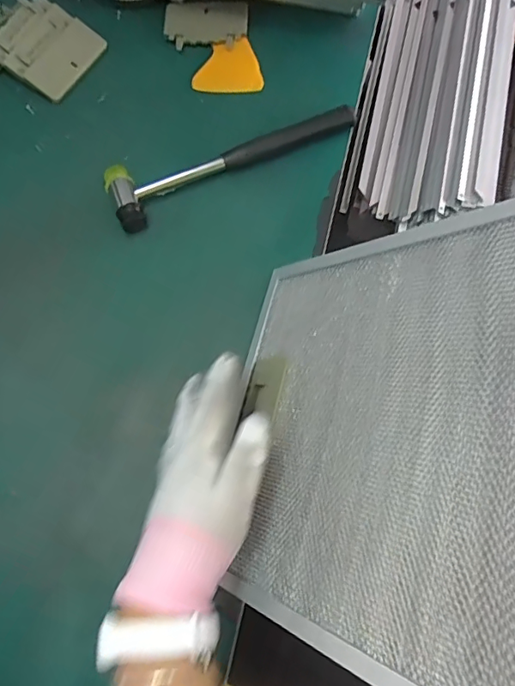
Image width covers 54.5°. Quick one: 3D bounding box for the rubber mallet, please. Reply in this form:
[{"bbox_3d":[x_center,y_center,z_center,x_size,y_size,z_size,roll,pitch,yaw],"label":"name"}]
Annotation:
[{"bbox_3d":[-0.028,-0.181,0.479,0.240,0.034,0.060,-26,76,-4],"label":"rubber mallet"}]

